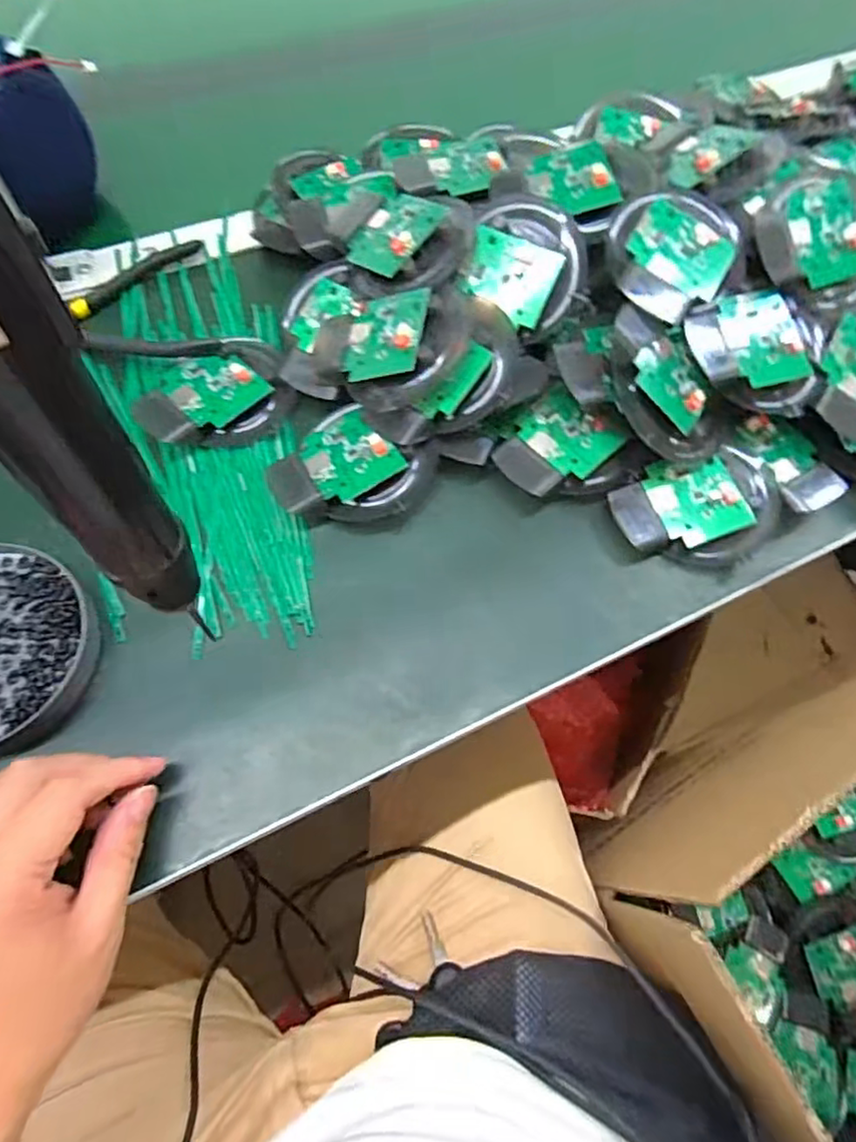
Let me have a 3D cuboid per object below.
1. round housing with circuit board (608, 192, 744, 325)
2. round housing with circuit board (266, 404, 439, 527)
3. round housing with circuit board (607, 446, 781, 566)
[{"bbox_3d":[0.156,-0.194,0.384,0.086,0.016,0.083,2,76,-9],"label":"round housing with circuit board"},{"bbox_3d":[-0.048,-0.062,0.383,0.086,0.019,0.080,0,65,0],"label":"round housing with circuit board"},{"bbox_3d":[0.169,-0.038,0.392,0.104,0.021,0.066,-12,67,-9],"label":"round housing with circuit board"}]

